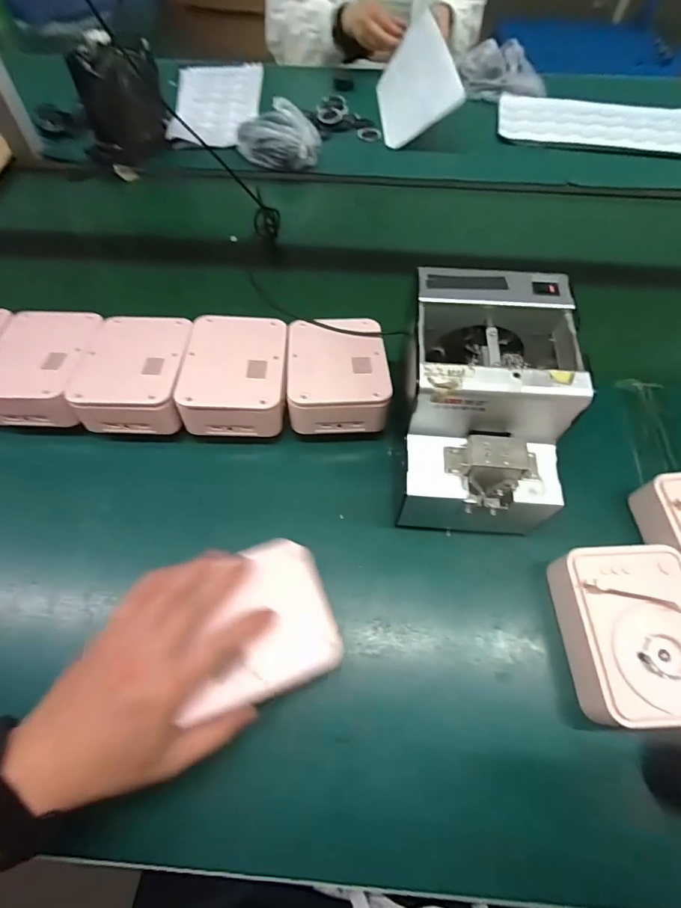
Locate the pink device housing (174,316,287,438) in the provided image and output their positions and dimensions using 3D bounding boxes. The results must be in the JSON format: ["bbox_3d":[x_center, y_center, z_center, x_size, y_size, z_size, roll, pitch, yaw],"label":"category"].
[{"bbox_3d":[-0.105,-0.084,0.454,0.099,0.040,0.130,0,60,1],"label":"pink device housing"}]

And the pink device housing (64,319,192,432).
[{"bbox_3d":[-0.208,-0.088,0.458,0.101,0.042,0.128,1,60,2],"label":"pink device housing"}]

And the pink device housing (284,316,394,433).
[{"bbox_3d":[-0.003,-0.087,0.453,0.096,0.042,0.129,-2,60,0],"label":"pink device housing"}]

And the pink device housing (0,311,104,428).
[{"bbox_3d":[-0.307,-0.094,0.462,0.101,0.044,0.129,2,60,2],"label":"pink device housing"}]

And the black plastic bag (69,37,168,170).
[{"bbox_3d":[-0.341,-0.541,0.686,0.134,0.132,0.079,-17,61,-9],"label":"black plastic bag"}]

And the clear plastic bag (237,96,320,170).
[{"bbox_3d":[-0.103,-0.498,0.694,0.134,0.077,0.056,5,60,4],"label":"clear plastic bag"}]

